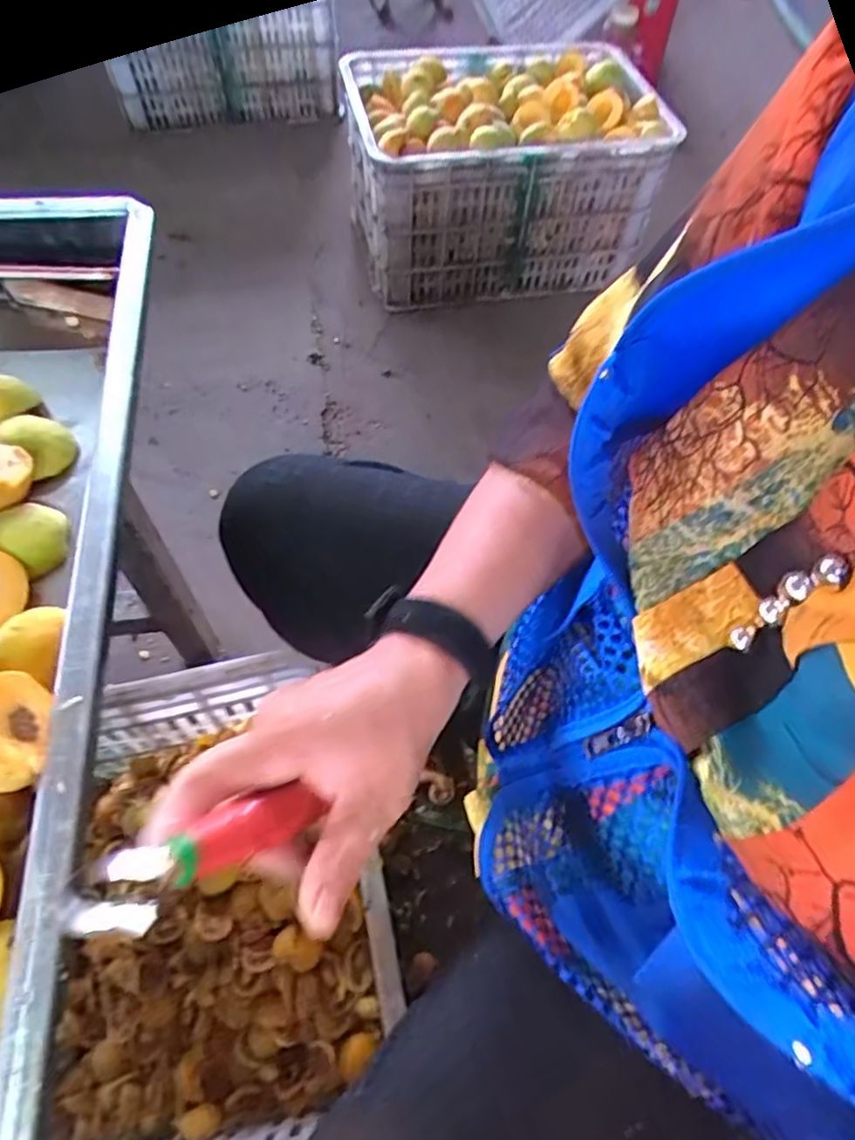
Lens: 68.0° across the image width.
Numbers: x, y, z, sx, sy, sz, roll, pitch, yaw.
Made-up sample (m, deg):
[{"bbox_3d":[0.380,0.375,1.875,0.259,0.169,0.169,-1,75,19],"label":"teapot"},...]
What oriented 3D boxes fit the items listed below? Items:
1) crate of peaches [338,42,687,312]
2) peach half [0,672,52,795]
[{"bbox_3d":[0.113,-0.712,1.143,0.507,0.281,0.342,-18,62,-12],"label":"crate of peaches"},{"bbox_3d":[-0.230,0.088,0.344,0.024,0.059,0.057,-29,97,13],"label":"peach half"}]

